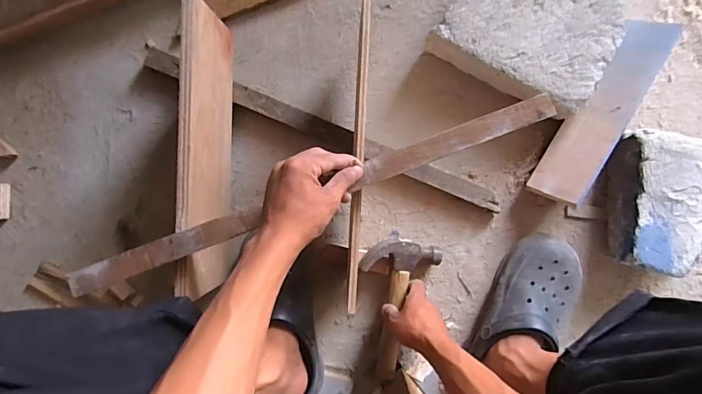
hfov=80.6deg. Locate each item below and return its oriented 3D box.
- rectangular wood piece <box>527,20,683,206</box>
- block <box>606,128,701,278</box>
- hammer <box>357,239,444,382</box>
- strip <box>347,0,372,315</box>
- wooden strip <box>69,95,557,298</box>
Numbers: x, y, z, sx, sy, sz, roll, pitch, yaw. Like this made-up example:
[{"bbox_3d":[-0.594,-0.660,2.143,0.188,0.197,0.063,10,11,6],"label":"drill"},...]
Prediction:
[{"bbox_3d":[0.384,-0.135,0.630,0.083,0.017,0.315,31,88,37],"label":"rectangular wood piece"},{"bbox_3d":[0.468,0.006,0.636,0.109,0.091,0.205,1,90,0],"label":"block"},{"bbox_3d":[0.073,0.176,0.641,0.119,0.032,0.214,4,94,0],"label":"hammer"},{"bbox_3d":[0.010,-0.059,0.503,0.013,0.014,0.396,3,90,0],"label":"strip"},{"bbox_3d":[-0.048,0.001,0.480,0.586,0.010,0.033,-20,90,2],"label":"wooden strip"}]

